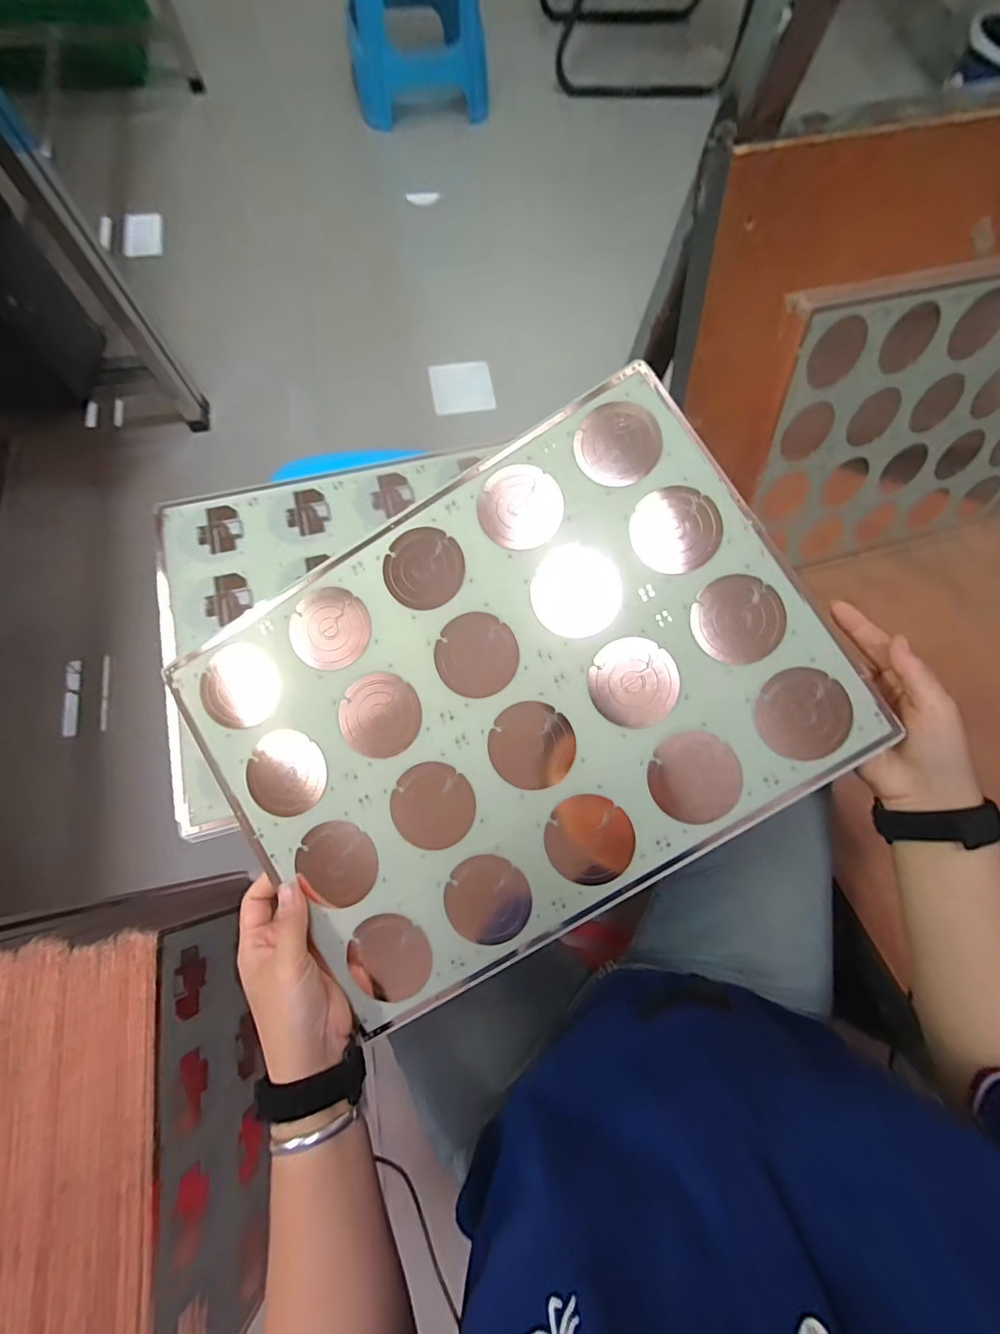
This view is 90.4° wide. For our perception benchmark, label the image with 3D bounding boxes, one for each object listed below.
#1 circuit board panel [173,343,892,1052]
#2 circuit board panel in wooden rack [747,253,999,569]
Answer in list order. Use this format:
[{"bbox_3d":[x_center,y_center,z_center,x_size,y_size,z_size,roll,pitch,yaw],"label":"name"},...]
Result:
[{"bbox_3d":[0.007,0.023,0.371,0.438,0.008,0.330,-32,84,3],"label":"circuit board panel"},{"bbox_3d":[0.521,-0.289,0.607,0.473,0.332,0.024,-14,47,-8],"label":"circuit board panel in wooden rack"}]

